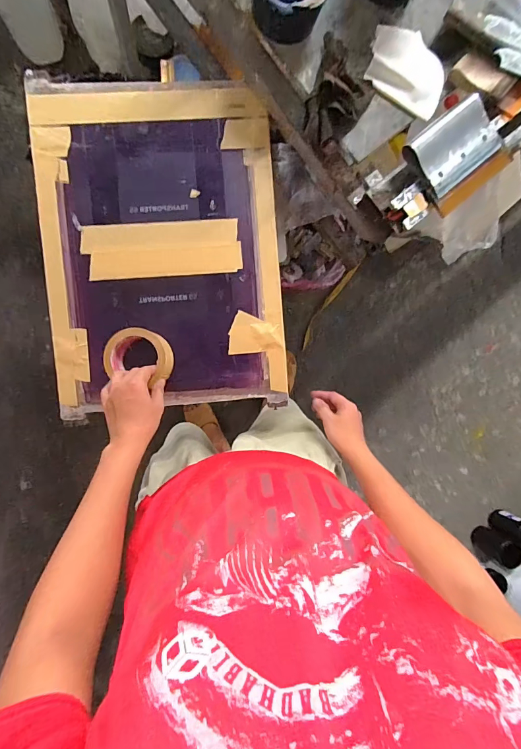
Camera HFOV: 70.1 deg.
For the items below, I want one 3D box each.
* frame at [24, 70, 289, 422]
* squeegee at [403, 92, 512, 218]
[{"bbox_3d":[-0.164,-0.215,0.642,0.402,0.039,0.550,-4,94,-9],"label":"frame"},{"bbox_3d":[0.294,-0.323,0.546,0.137,0.026,0.116,-39,96,-6],"label":"squeegee"}]

